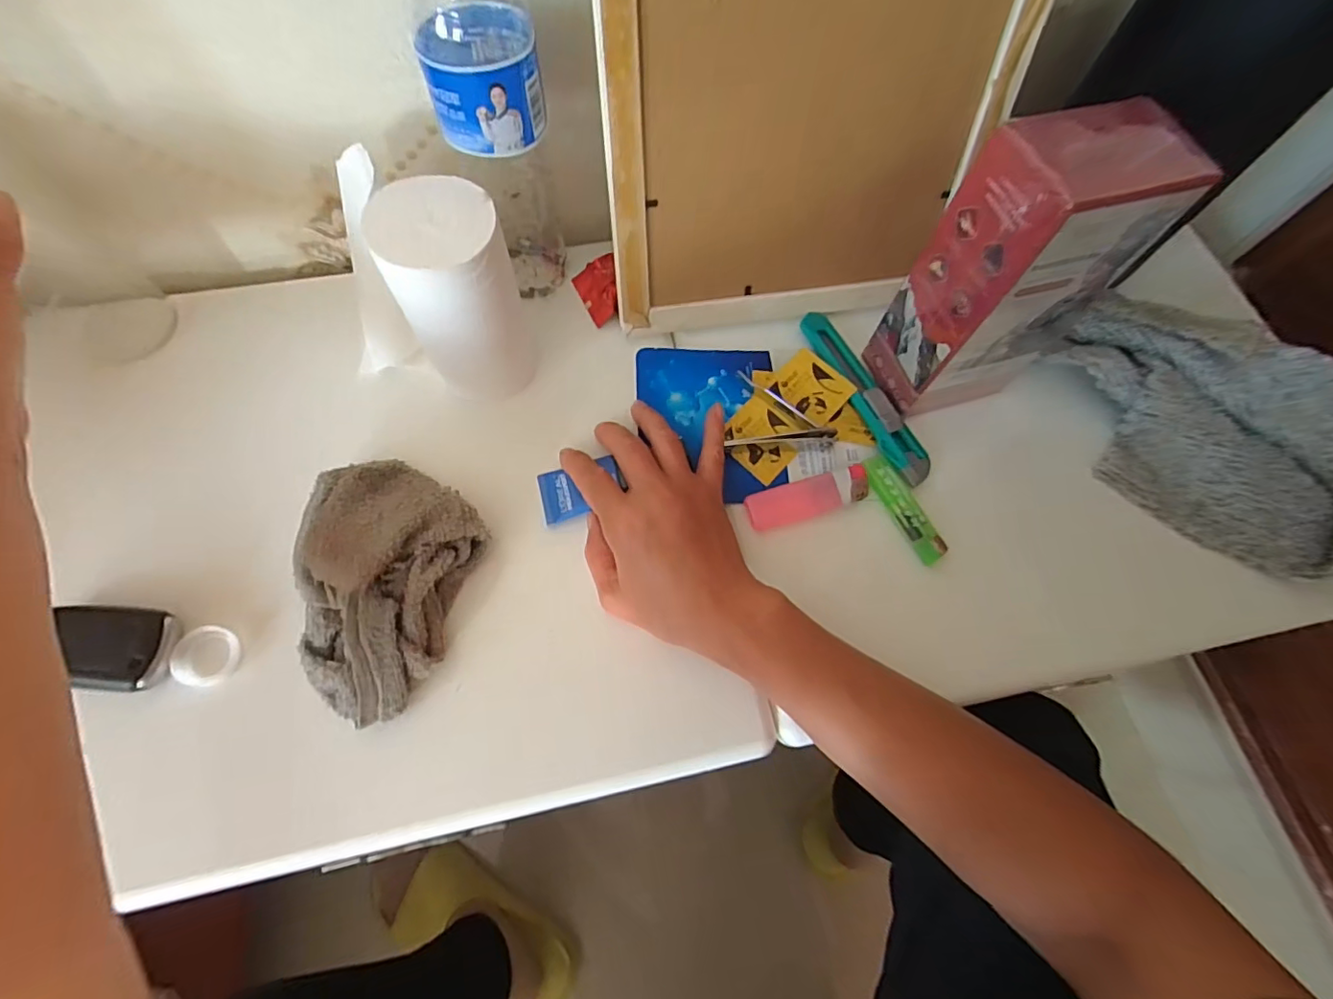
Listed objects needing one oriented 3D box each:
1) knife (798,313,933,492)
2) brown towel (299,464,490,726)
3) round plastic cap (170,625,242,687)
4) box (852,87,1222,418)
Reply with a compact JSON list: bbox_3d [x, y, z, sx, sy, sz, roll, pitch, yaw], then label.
[{"bbox_3d":[0.139,-0.076,0.395,0.029,0.011,0.146,-20,70,-10],"label":"knife"},{"bbox_3d":[-0.161,0.045,0.316,0.087,0.055,0.135,16,68,5],"label":"brown towel"},{"bbox_3d":[-0.259,0.088,0.316,0.033,0.011,0.031,1,67,-2],"label":"round plastic cap"},{"bbox_3d":[0.195,-0.129,0.330,0.090,0.165,0.067,-17,69,-9],"label":"box"}]

